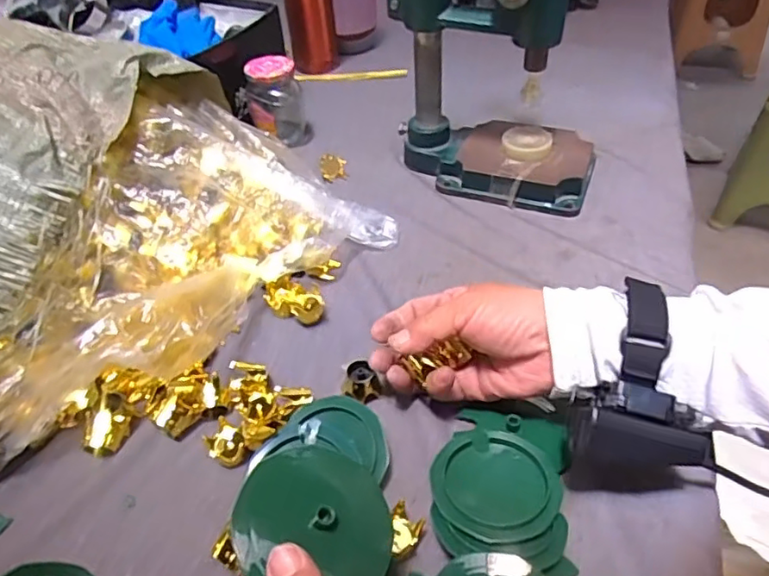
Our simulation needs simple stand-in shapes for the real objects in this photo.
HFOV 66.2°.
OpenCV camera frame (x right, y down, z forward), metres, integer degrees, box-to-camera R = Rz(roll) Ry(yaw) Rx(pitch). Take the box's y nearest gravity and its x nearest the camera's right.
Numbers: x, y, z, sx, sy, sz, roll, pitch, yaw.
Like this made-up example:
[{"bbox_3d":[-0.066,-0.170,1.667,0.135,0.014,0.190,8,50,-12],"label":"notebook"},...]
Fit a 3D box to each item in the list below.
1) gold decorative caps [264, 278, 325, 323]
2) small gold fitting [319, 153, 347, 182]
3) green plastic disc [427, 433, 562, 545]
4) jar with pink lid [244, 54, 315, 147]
[{"bbox_3d":[-0.078,0.011,0.498,0.057,0.021,0.029,23,50,25],"label":"gold decorative caps"},{"bbox_3d":[-0.057,-0.132,0.650,0.030,0.028,0.013,2,44,6],"label":"small gold fitting"},{"bbox_3d":[0.067,0.119,0.360,0.073,0.004,0.077,1,33,-1],"label":"green plastic disc"},{"bbox_3d":[-0.128,-0.223,0.700,0.072,0.091,0.064,-9,44,-5],"label":"jar with pink lid"}]

